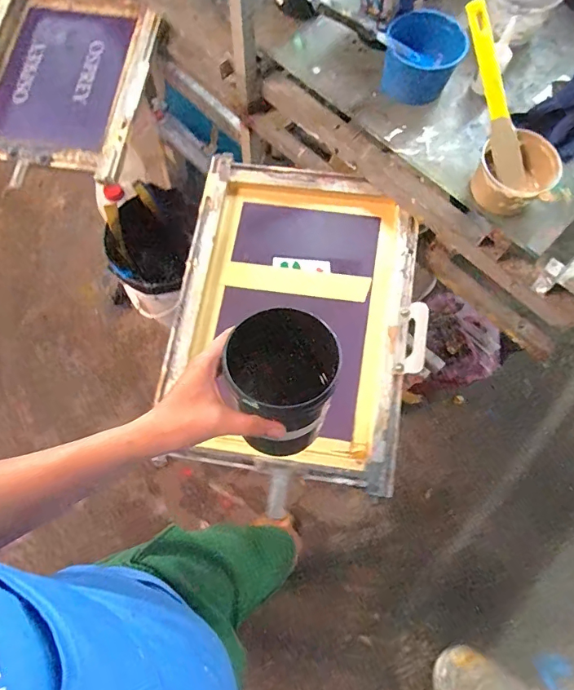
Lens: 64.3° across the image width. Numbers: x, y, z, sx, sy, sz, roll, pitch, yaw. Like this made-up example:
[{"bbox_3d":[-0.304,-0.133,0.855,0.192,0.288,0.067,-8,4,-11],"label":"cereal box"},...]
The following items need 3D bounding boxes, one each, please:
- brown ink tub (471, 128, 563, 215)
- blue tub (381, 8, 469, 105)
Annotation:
[{"bbox_3d":[0.344,-0.259,0.684,0.118,0.069,0.108,-28,75,-10],"label":"brown ink tub"},{"bbox_3d":[0.218,-0.467,0.756,0.128,0.090,0.126,22,72,6],"label":"blue tub"}]

